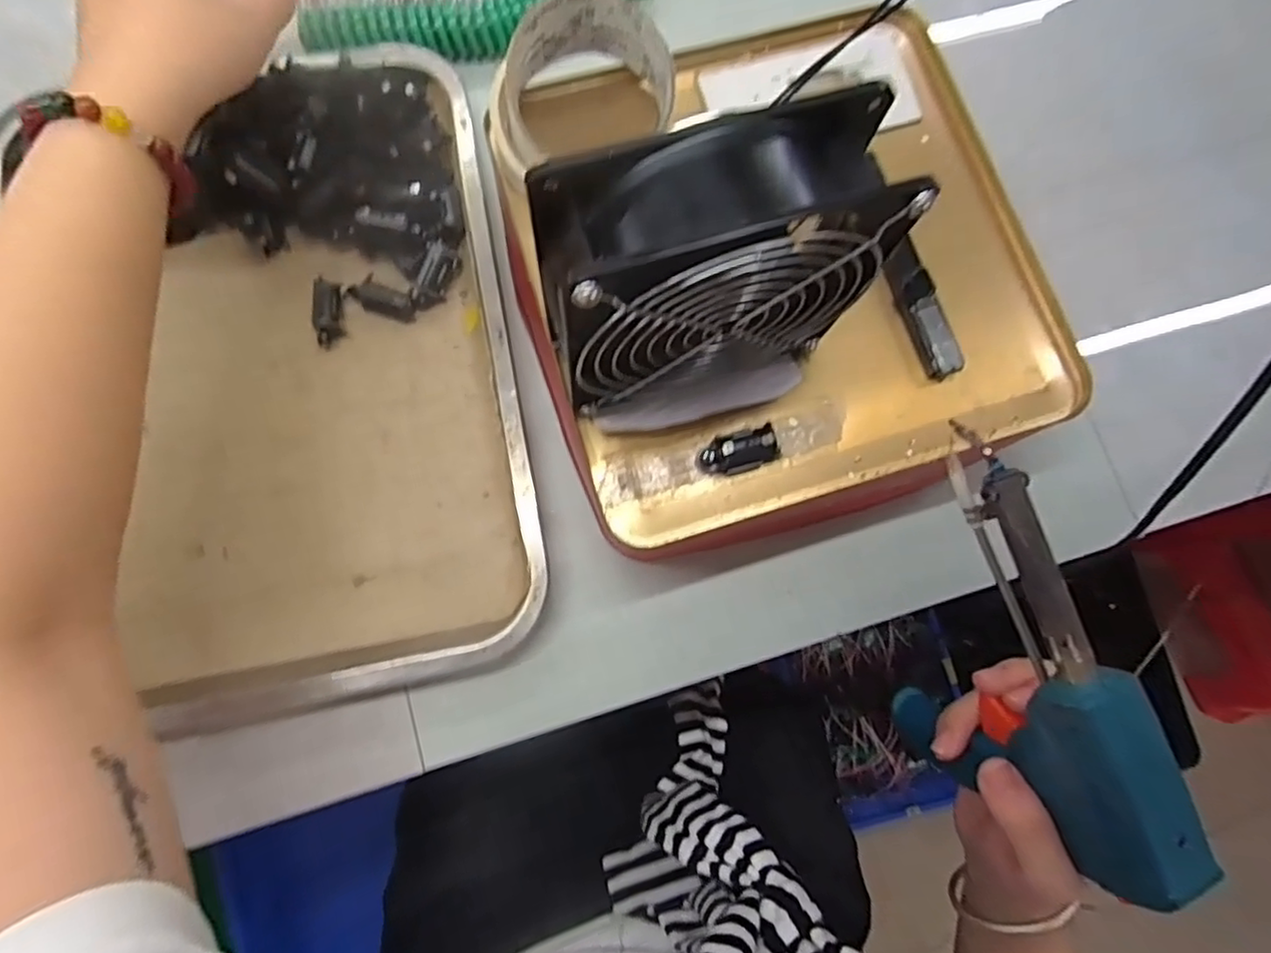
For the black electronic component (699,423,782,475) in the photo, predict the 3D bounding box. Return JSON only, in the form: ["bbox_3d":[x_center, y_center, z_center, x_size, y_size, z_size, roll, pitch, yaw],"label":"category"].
[{"bbox_3d":[0.045,-0.012,0.290,0.032,0.014,0.016,-15,80,-5],"label":"black electronic component"}]

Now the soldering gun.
[{"bbox_3d":[0.156,0.085,0.294,0.030,0.160,0.171,-22,74,-8],"label":"soldering gun"}]

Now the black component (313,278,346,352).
[{"bbox_3d":[-0.166,-0.088,0.354,0.012,0.013,0.035,-1,91,-1],"label":"black component"}]

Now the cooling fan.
[{"bbox_3d":[0.022,-0.072,0.249,0.125,0.115,0.048,-18,80,-6],"label":"cooling fan"}]

